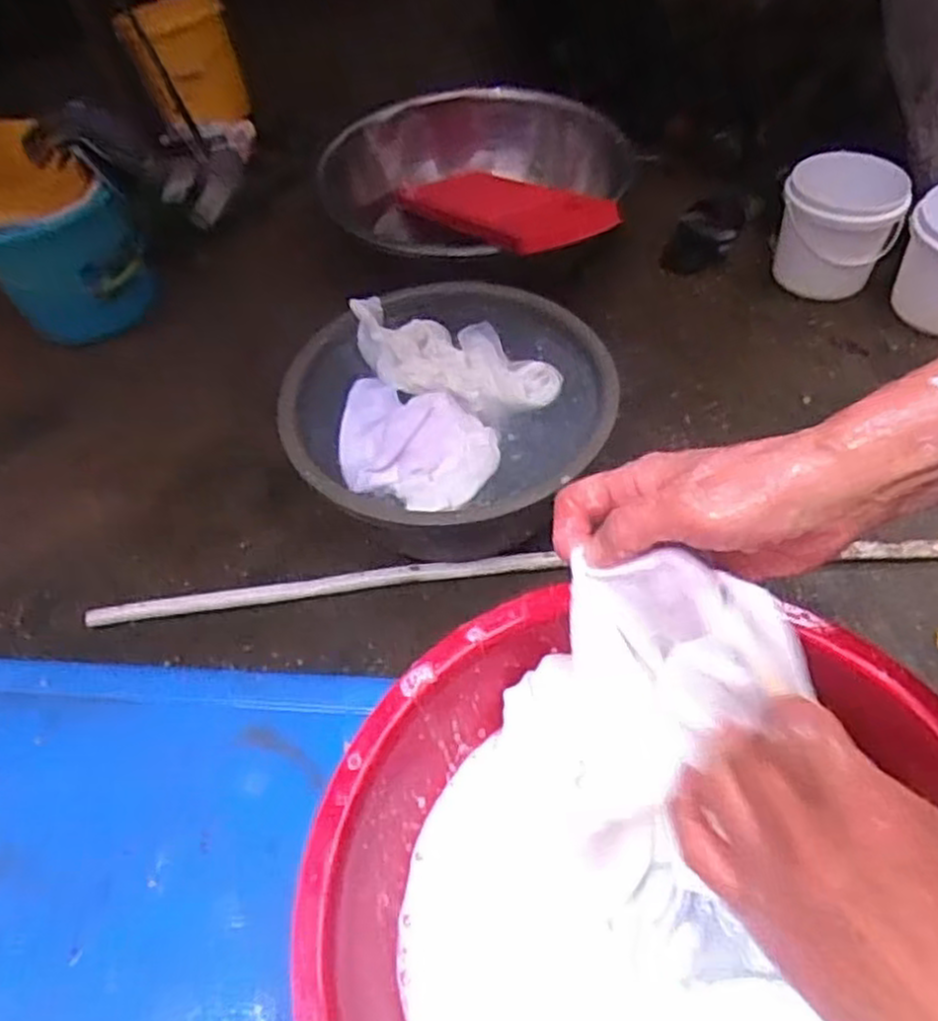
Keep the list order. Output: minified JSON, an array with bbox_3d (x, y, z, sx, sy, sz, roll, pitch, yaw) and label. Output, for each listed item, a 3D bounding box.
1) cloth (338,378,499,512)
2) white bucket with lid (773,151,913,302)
[{"bbox_3d":[-0.093,-0.105,1.107,0.260,0.052,0.185,23,58,17],"label":"cloth"},{"bbox_3d":[0.683,-0.522,1.425,0.198,0.218,0.183,13,55,13],"label":"white bucket with lid"}]

